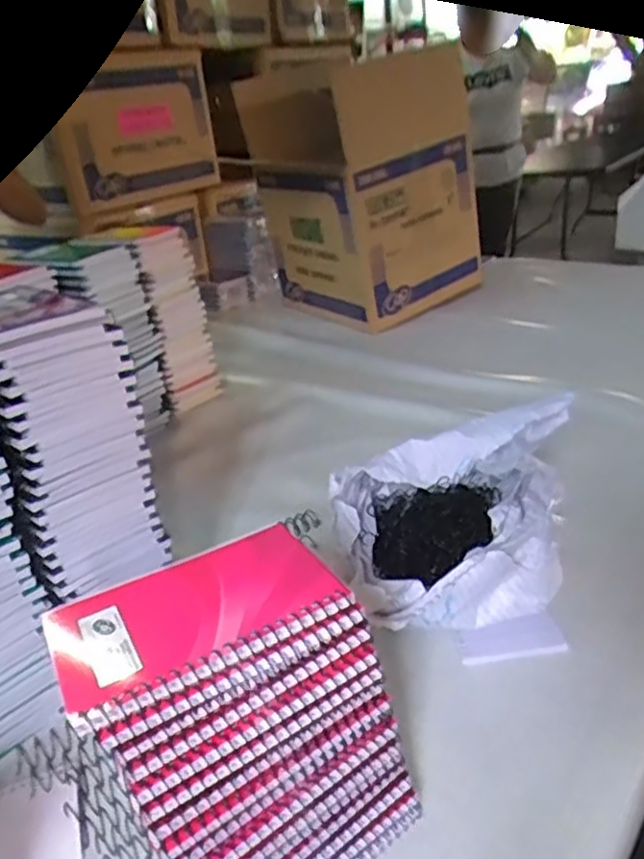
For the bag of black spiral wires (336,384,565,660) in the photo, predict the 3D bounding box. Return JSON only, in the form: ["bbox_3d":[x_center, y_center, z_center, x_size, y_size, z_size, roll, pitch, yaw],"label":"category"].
[{"bbox_3d":[0.122,0.083,0.555,0.211,0.126,0.163,-9,27,-5],"label":"bag of black spiral wires"}]

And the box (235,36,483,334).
[{"bbox_3d":[0.078,-0.438,1.291,0.307,0.425,0.346,-24,32,-31],"label":"box"}]

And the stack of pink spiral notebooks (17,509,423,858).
[{"bbox_3d":[-0.049,0.164,0.357,0.160,0.177,0.103,-24,32,-30],"label":"stack of pink spiral notebooks"}]

